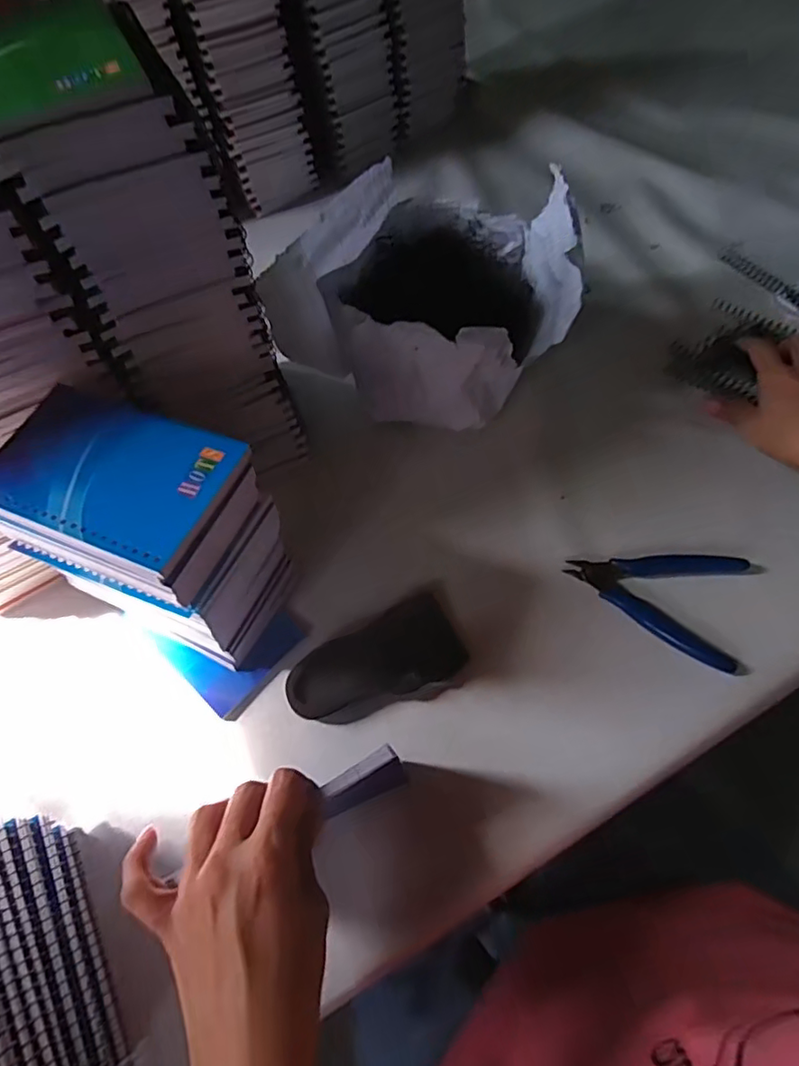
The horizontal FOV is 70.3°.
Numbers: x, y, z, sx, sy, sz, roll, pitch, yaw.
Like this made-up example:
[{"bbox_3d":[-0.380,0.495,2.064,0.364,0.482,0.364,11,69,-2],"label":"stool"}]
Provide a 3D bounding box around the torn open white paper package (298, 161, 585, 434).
[{"bbox_3d":[0.038,-0.200,0.486,0.219,0.103,0.185,22,67,16],"label":"torn open white paper package"}]

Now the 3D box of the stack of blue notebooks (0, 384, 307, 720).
[{"bbox_3d":[-0.147,0.014,0.361,0.146,0.164,0.114,27,68,18],"label":"stack of blue notebooks"}]

